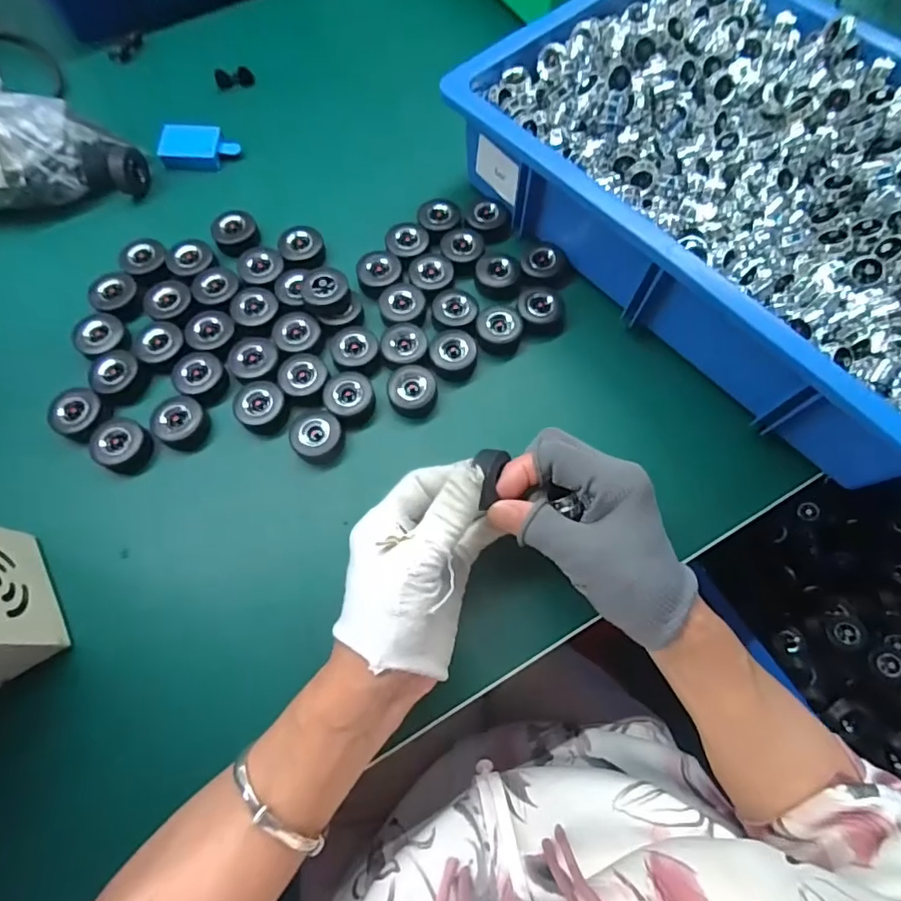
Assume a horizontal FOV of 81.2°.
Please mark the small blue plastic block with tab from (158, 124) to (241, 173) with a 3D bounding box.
[{"bbox_3d":[-0.233,-0.284,0.488,0.067,0.017,0.034,3,72,-1],"label":"small blue plastic block with tab"}]

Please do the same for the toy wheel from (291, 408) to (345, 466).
[{"bbox_3d":[-0.099,-0.013,0.394,0.037,0.025,0.041,-1,72,-2],"label":"toy wheel"}]

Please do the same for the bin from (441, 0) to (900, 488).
[{"bbox_3d":[0.248,-0.215,0.417,0.302,0.098,0.438,-41,77,-13],"label":"bin"}]

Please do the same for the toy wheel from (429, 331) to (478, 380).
[{"bbox_3d":[0.002,-0.076,0.418,0.037,0.020,0.038,0,72,-1],"label":"toy wheel"}]

